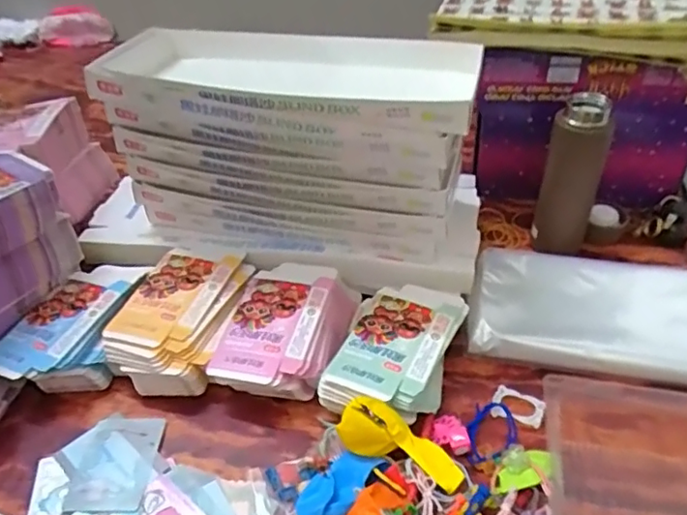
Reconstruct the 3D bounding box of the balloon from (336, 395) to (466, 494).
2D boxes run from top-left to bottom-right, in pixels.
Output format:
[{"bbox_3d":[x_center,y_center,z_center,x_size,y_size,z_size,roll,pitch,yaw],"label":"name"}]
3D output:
[{"bbox_3d":[0.047,0.149,0.461,0.104,0.030,0.047,30,46,1],"label":"balloon"}]

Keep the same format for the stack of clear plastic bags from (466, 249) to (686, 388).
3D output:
[{"bbox_3d":[0.258,0.056,0.570,0.250,0.036,0.149,9,42,14],"label":"stack of clear plastic bags"}]

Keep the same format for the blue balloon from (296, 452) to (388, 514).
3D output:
[{"bbox_3d":[-0.002,0.176,0.440,0.076,0.011,0.039,-28,46,-26],"label":"blue balloon"}]

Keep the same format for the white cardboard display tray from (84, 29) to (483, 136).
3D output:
[{"bbox_3d":[-0.059,-0.175,0.554,0.361,0.045,0.163,8,42,12],"label":"white cardboard display tray"}]

